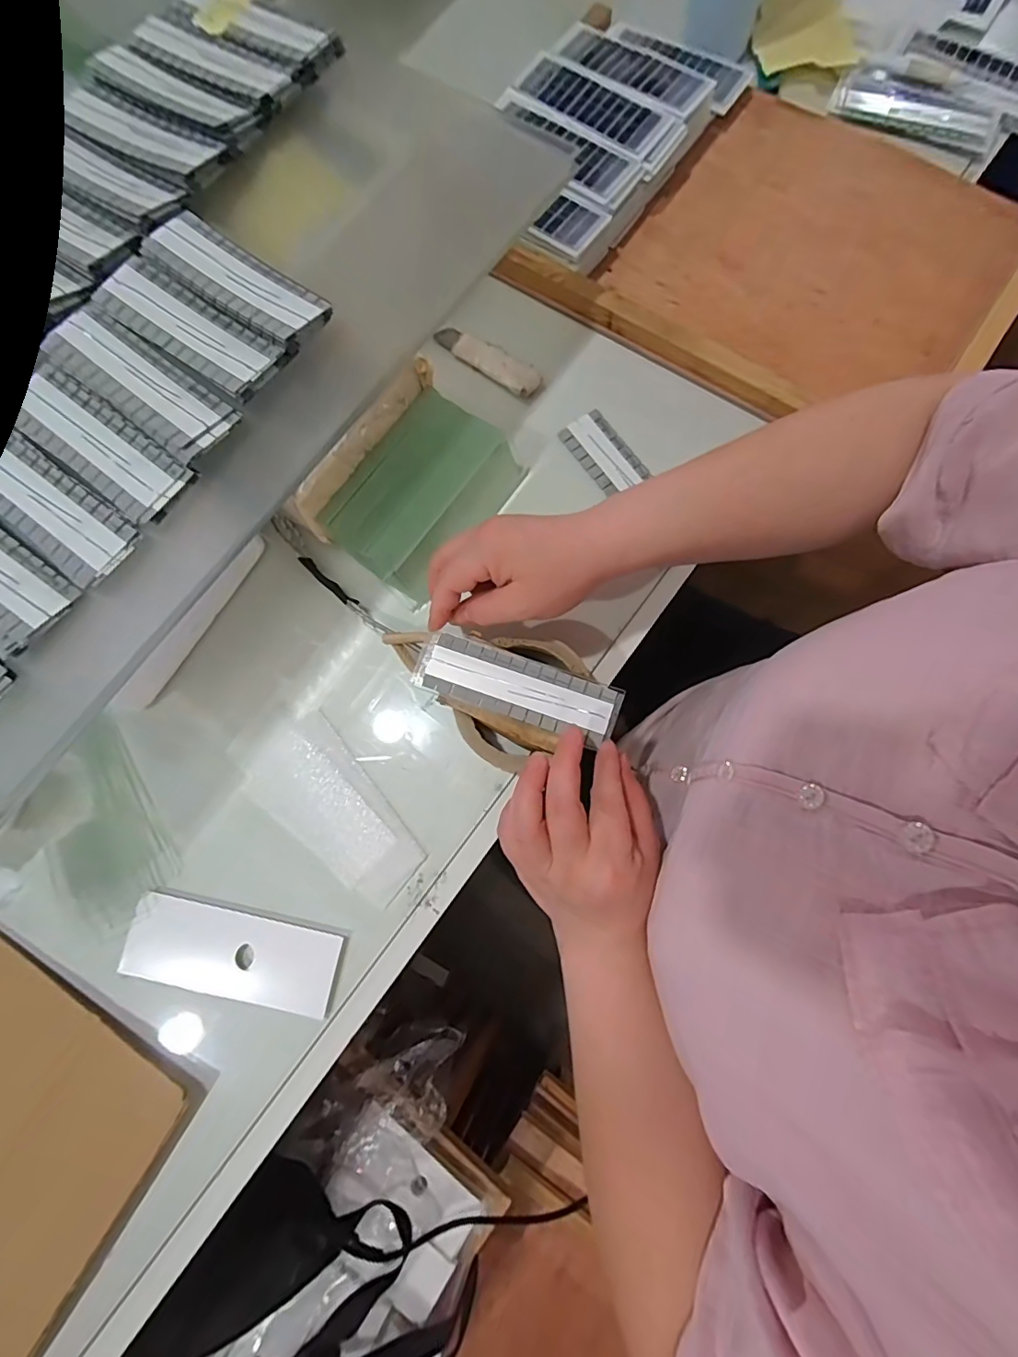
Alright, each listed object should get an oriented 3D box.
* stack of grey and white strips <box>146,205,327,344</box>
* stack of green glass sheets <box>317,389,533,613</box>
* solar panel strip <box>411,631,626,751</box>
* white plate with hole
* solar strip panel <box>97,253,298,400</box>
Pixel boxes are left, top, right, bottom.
[{"bbox_3d":[-0.172,-0.251,0.324,0.137,0.013,0.042,37,82,9],"label":"stack of grey and white strips"},{"bbox_3d":[-0.066,-0.142,0.404,0.091,0.042,0.145,32,82,9],"label":"stack of green glass sheets"},{"bbox_3d":[0.005,0.005,0.350,0.137,0.004,0.042,17,80,7],"label":"solar panel strip"},{"bbox_3d":[-0.190,0.189,0.358,0.145,0.004,0.052,11,79,5],"label":"white plate with hole"},{"bbox_3d":[-0.199,-0.219,0.320,0.134,0.006,0.045,33,82,9],"label":"solar strip panel"}]

